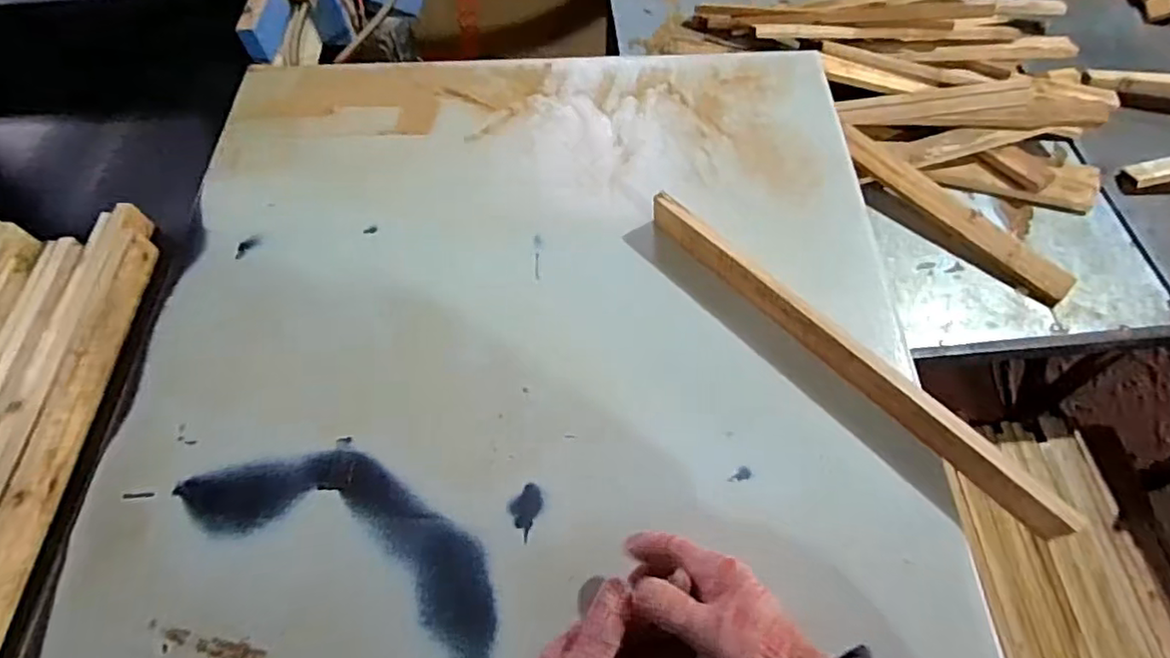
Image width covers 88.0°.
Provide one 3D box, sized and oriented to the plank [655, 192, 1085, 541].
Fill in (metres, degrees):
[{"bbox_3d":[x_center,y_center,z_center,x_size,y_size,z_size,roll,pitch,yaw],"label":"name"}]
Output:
[{"bbox_3d":[0.250,0.015,0.617,0.023,0.040,0.488,-38,66,-17],"label":"plank"}]

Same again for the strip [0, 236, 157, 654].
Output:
[{"bbox_3d":[-0.536,0.112,0.620,0.023,0.042,0.486,-2,61,2],"label":"strip"}]

